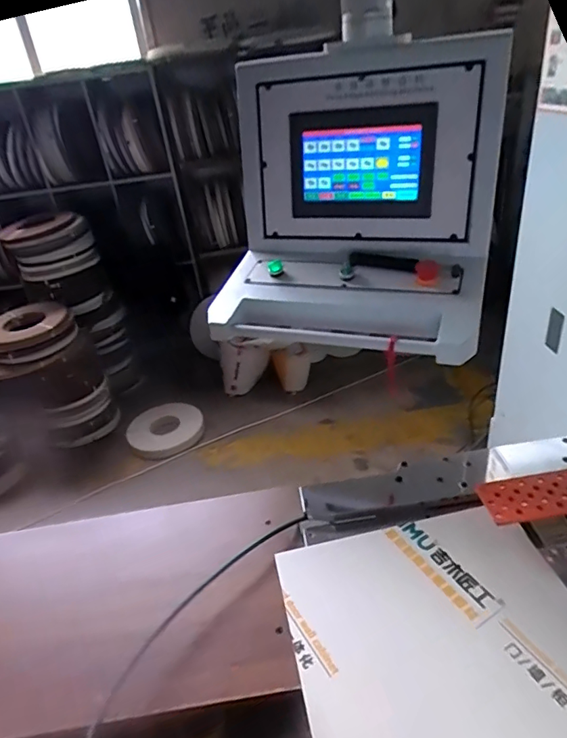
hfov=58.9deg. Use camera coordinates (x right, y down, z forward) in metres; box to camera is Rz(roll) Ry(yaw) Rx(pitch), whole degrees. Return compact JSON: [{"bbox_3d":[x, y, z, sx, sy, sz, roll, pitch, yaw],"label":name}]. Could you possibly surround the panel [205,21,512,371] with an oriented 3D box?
[{"bbox_3d":[0.111,-0.311,0.899,0.493,0.414,0.379,7,35,21],"label":"panel"}]

